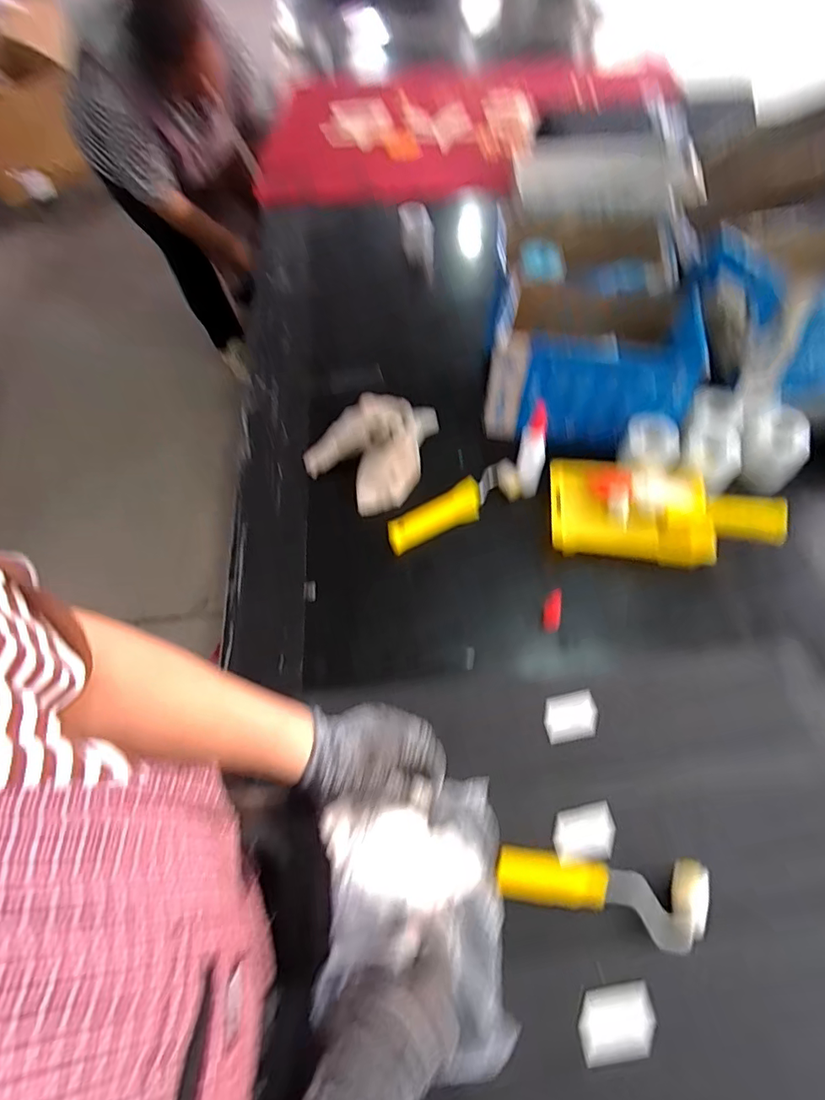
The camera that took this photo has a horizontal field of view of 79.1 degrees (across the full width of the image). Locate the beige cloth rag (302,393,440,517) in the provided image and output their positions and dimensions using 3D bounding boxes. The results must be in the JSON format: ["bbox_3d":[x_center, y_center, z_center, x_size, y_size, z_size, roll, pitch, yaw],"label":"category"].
[{"bbox_3d":[-0.046,-0.166,0.756,0.157,0.074,0.199,36,67,21],"label":"beige cloth rag"}]

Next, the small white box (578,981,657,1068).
[{"bbox_3d":[0.167,0.387,0.408,0.063,0.007,0.045,-10,59,-4],"label":"small white box"}]

